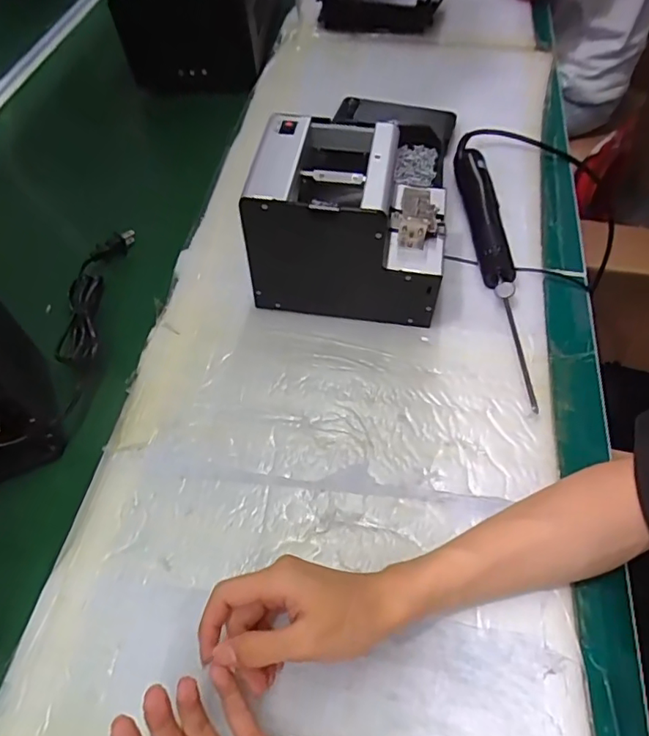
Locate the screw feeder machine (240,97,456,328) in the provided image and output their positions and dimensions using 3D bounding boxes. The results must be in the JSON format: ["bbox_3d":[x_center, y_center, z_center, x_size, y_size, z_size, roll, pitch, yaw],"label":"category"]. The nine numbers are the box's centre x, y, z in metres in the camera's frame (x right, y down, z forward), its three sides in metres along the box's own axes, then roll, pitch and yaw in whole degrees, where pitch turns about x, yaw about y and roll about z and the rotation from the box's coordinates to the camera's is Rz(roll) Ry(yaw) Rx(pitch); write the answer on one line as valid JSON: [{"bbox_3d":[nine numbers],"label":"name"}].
[{"bbox_3d":[0.026,-0.137,0.525,0.176,0.146,0.124,7,55,9],"label":"screw feeder machine"}]

